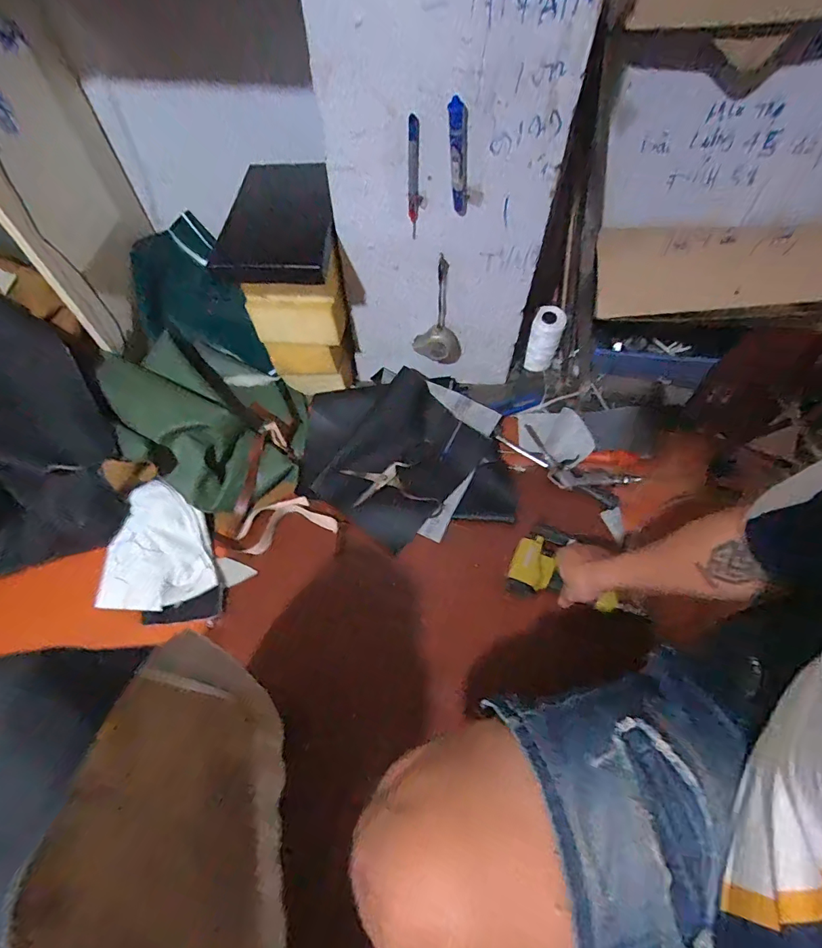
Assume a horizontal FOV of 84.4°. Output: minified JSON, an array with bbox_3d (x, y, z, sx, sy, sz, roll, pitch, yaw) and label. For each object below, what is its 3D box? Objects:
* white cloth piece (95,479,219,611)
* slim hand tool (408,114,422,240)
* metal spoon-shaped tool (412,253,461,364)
[{"bbox_3d":[-0.445,0.126,0.765,0.187,0.072,0.193,-18,60,-11],"label":"white cloth piece"},{"bbox_3d":[0.005,-0.413,0.638,0.017,0.154,0.011,-6,58,-4],"label":"slim hand tool"},{"bbox_3d":[0.052,-0.276,0.821,0.091,0.212,0.037,2,58,1],"label":"metal spoon-shaped tool"}]

